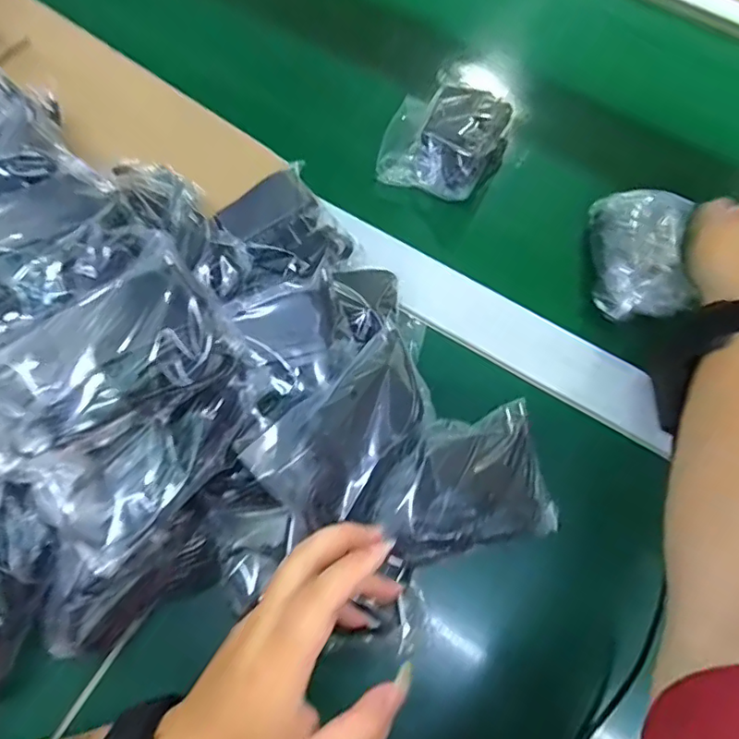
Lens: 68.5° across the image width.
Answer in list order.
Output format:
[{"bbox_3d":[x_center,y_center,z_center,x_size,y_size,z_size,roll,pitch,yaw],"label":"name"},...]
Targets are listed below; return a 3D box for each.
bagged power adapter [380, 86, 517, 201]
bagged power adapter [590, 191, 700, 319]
[{"bbox_3d":[0.064,-0.196,0.463,0.098,0.039,0.098,21,67,6],"label":"bagged power adapter"},{"bbox_3d":[0.207,-0.089,0.415,0.064,0.031,0.109,12,66,2],"label":"bagged power adapter"}]

